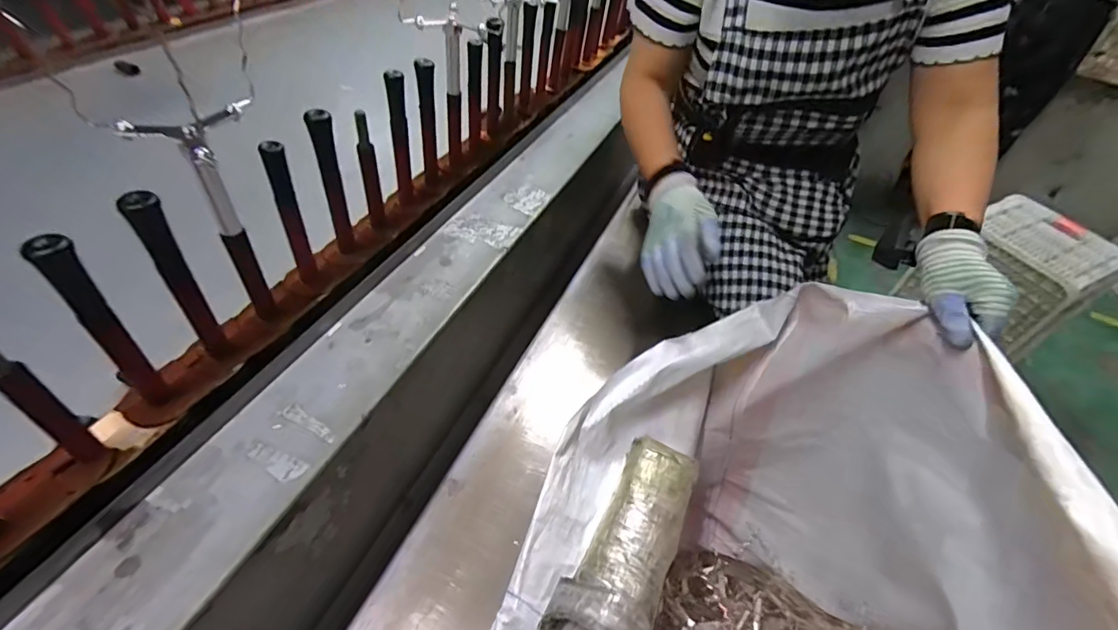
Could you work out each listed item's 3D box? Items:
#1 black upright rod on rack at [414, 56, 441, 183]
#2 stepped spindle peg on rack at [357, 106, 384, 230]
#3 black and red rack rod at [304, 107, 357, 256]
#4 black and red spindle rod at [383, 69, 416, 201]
[{"bbox_3d":[-0.145,-0.215,0.550,0.020,0.136,0.018,-8,49,-13],"label":"black upright rod on rack"},{"bbox_3d":[-0.190,-0.142,0.490,0.018,0.118,0.017,-12,50,-16],"label":"stepped spindle peg on rack"},{"bbox_3d":[-0.207,-0.119,0.453,0.022,0.141,0.014,-25,55,-26],"label":"black and red rack rod"},{"bbox_3d":[-0.166,-0.185,0.518,0.021,0.134,0.016,-12,50,-16],"label":"black and red spindle rod"}]

